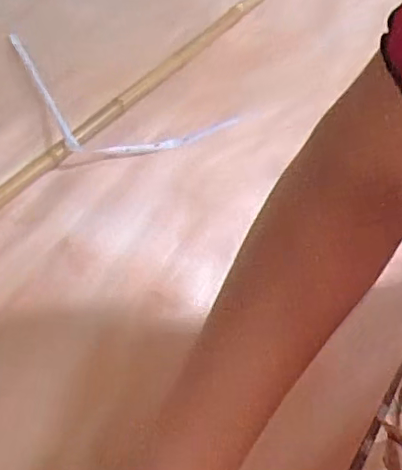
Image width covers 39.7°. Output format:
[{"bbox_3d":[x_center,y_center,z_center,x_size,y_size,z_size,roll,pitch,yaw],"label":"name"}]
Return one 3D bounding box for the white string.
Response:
[{"bbox_3d":[-0.135,-0.156,0.661,0.370,0.016,0.154,22,56,21],"label":"white string"}]

